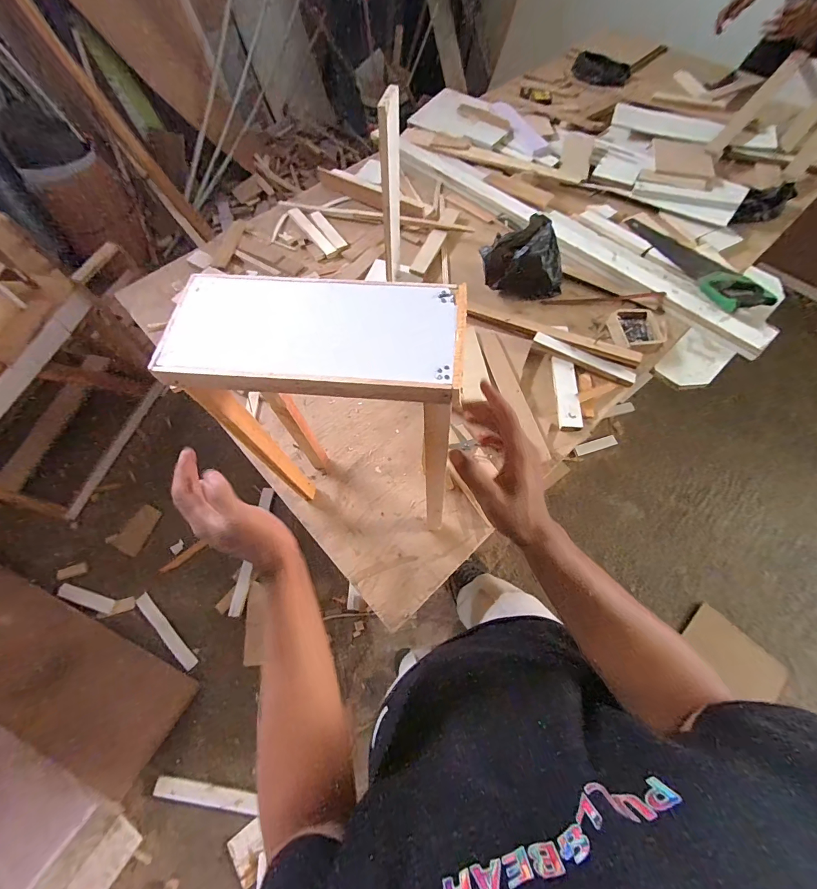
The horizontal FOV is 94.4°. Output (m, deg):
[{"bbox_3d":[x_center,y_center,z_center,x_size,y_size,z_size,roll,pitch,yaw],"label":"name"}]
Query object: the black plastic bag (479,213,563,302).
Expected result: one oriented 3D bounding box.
[{"bbox_3d":[0.306,-0.476,0.984,0.188,0.133,0.152,-21,65,-8],"label":"black plastic bag"}]

